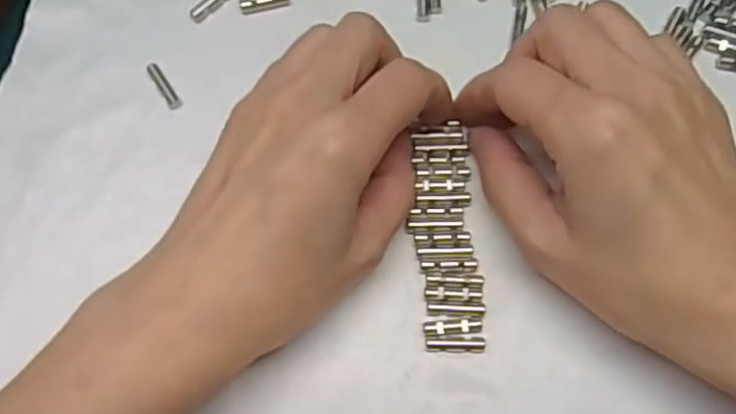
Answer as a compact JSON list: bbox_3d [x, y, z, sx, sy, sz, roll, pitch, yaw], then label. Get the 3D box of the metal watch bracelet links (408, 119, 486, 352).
[{"bbox_3d":[0.028,0.009,0.236,0.022,0.004,0.082,-2,72,0],"label":"metal watch bracelet links"}]

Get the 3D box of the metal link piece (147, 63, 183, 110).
[{"bbox_3d":[-0.080,-0.047,0.258,0.005,0.004,0.021,-32,76,-8],"label":"metal link piece"}]

